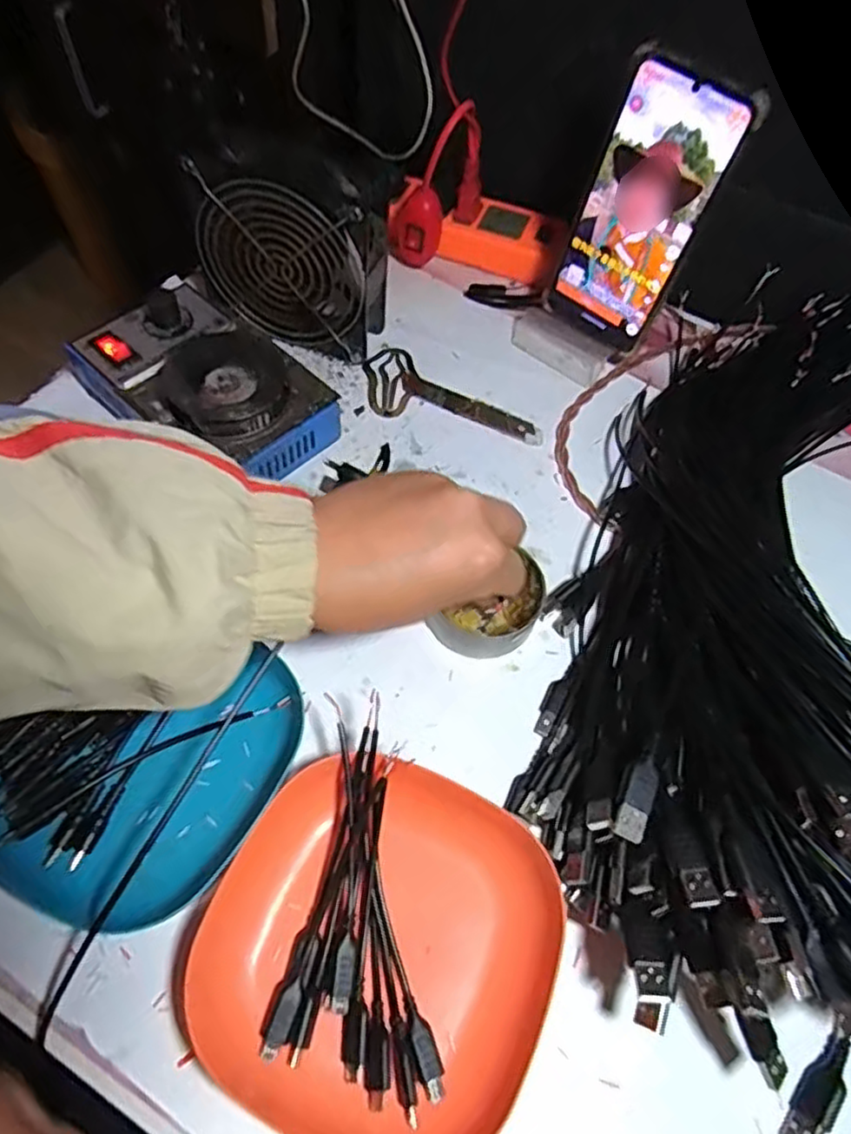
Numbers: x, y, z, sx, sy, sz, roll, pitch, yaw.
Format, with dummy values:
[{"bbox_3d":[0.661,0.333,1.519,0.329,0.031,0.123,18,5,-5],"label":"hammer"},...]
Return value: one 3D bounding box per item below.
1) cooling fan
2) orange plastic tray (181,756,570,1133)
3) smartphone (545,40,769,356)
[{"bbox_3d":[-0.091,-0.194,0.452,0.117,0.115,0.035,12,60,3],"label":"cooling fan"},{"bbox_3d":[-0.019,0.161,0.295,0.137,0.031,0.143,28,62,12],"label":"orange plastic tray"},{"bbox_3d":[0.132,-0.218,0.438,0.075,0.164,0.005,36,54,12],"label":"smartphone"}]

